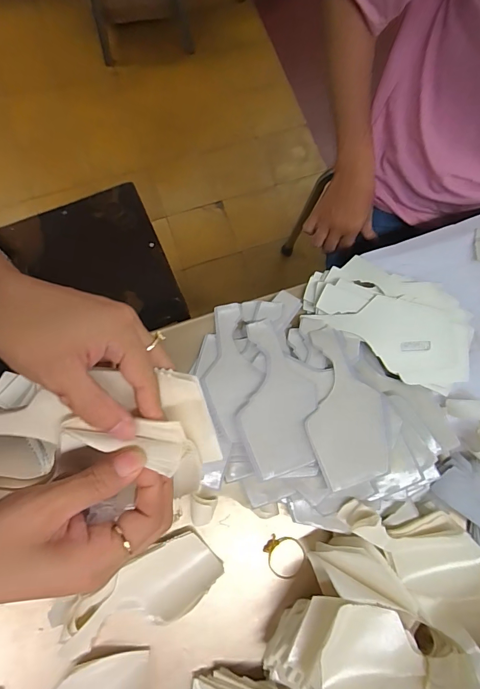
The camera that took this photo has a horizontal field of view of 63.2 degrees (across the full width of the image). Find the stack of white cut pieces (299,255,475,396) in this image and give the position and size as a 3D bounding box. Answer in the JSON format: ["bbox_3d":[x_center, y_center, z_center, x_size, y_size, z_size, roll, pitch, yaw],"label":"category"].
[{"bbox_3d":[0.189,-0.034,0.498,0.214,0.041,0.130,25,79,3],"label":"stack of white cut pieces"}]

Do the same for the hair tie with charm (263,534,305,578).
[{"bbox_3d":[0.052,0.249,0.457,0.049,0.007,0.046,0,79,-2],"label":"hair tie with charm"}]

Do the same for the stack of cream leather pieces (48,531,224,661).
[{"bbox_3d":[-0.113,0.281,0.433,0.183,0.013,0.077,-29,81,-8],"label":"stack of cream leather pieces"}]

